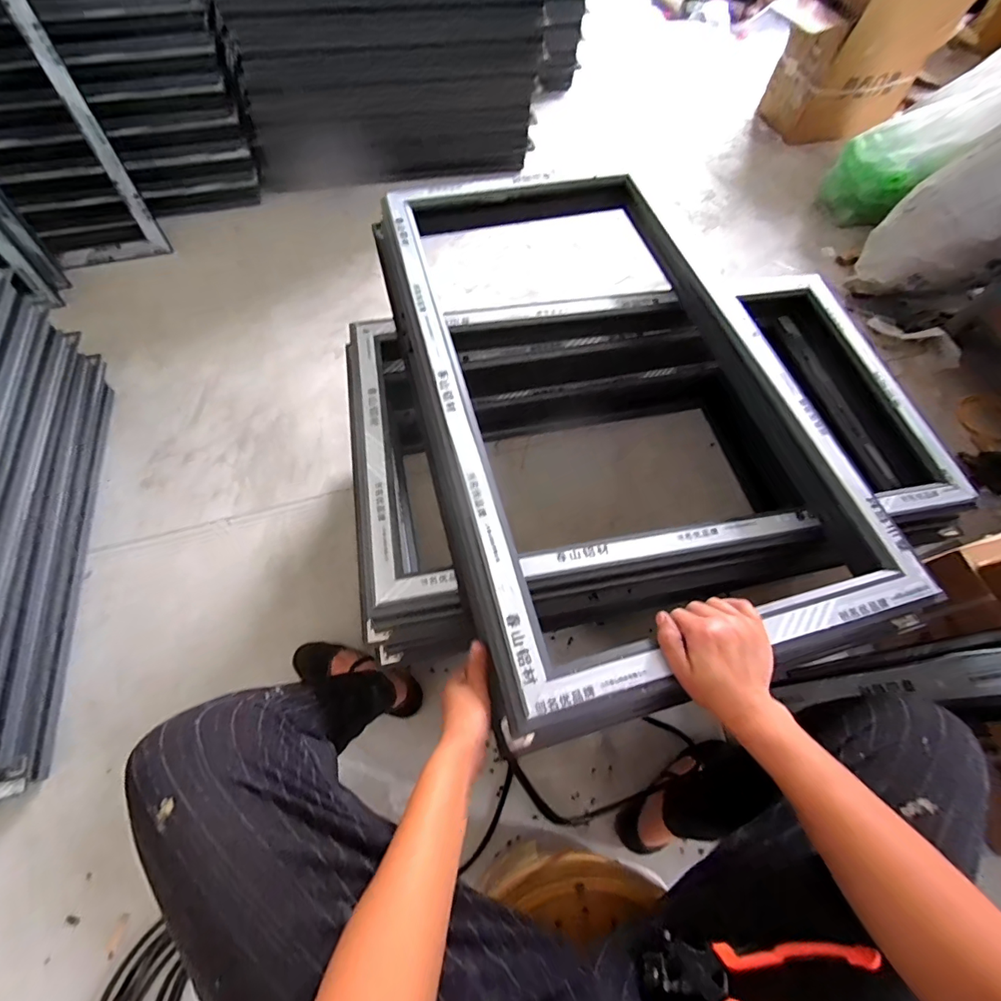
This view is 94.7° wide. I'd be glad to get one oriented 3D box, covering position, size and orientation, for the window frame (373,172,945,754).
[{"bbox_3d":[0.131,-0.181,0.672,0.510,0.092,0.858,-14,66,-9],"label":"window frame"}]

